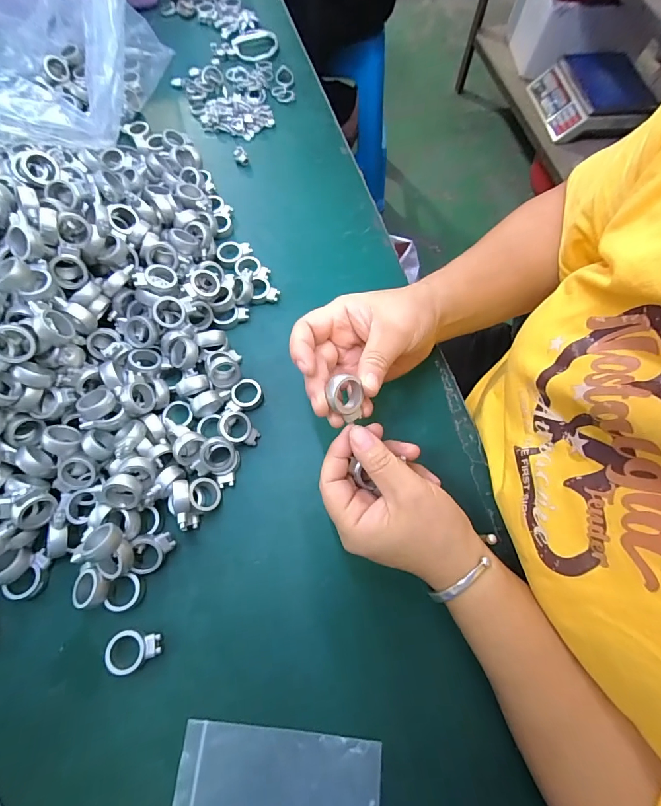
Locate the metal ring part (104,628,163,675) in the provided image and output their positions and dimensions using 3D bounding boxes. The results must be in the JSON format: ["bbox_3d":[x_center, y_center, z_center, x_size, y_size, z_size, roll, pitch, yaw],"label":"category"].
[{"bbox_3d":[-0.133,0.167,0.264,0.034,0.013,0.024,-9,69,-4],"label":"metal ring part"}]

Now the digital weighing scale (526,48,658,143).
[{"bbox_3d":[0.782,-0.923,1.171,0.255,0.120,0.261,-9,69,-4],"label":"digital weighing scale"}]

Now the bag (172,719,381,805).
[{"bbox_3d":[-0.033,0.248,0.239,0.124,0.008,0.077,5,69,1],"label":"bag"}]

